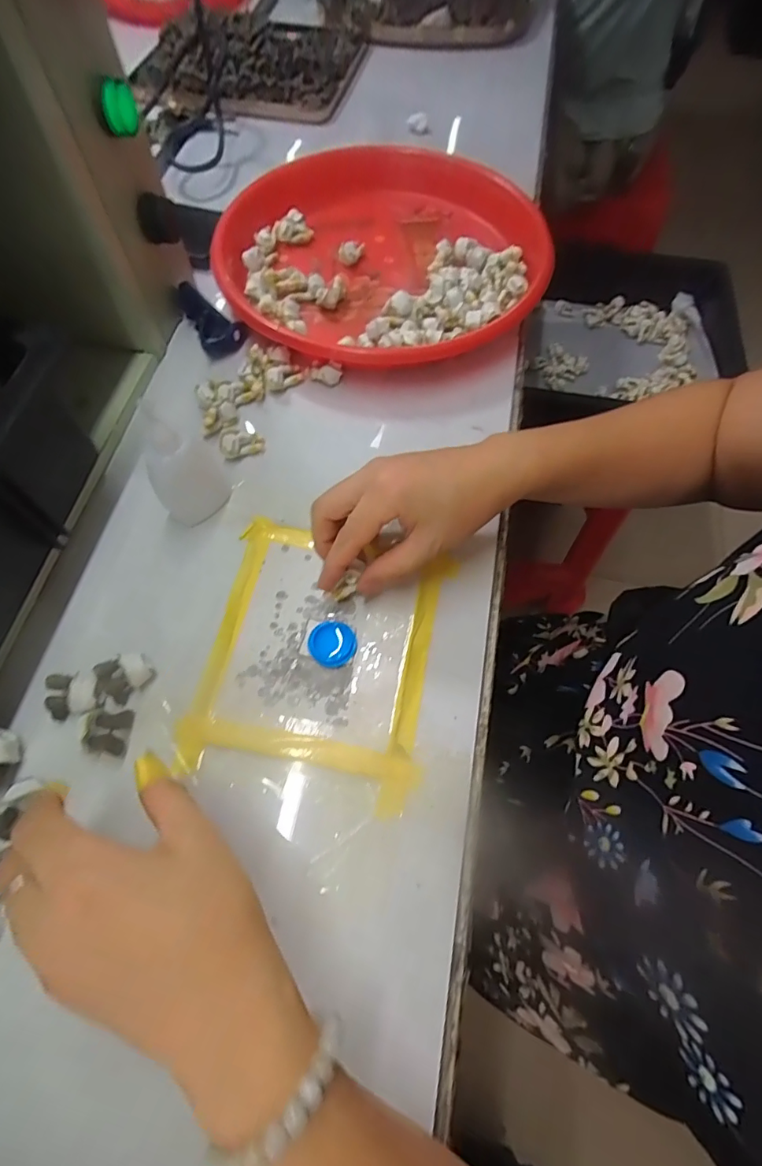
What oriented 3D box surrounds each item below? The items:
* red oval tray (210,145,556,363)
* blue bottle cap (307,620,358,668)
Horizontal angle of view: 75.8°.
[{"bbox_3d":[0.001,-0.295,0.443,0.286,0.040,0.277,-18,67,-9],"label":"red oval tray"},{"bbox_3d":[-0.030,0.038,0.309,0.029,0.005,0.029,0,65,-1],"label":"blue bottle cap"}]

